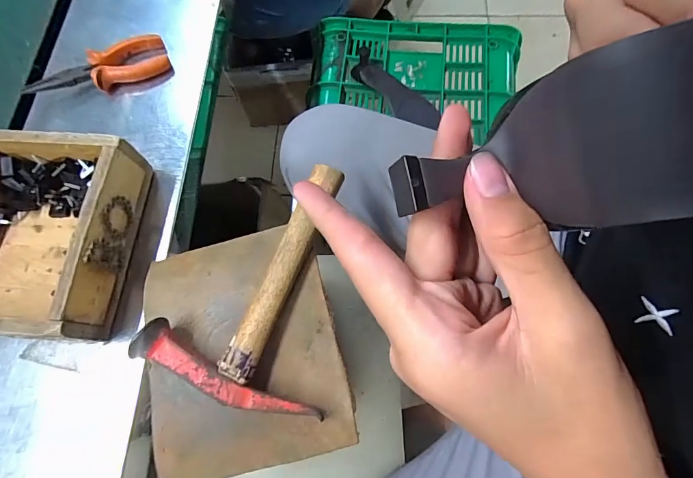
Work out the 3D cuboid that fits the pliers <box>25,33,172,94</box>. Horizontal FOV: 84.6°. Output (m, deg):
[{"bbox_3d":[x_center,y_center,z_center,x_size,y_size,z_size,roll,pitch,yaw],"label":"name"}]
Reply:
[{"bbox_3d":[-0.285,-0.193,0.444,0.152,0.032,0.046,-23,71,-5],"label":"pliers"}]

